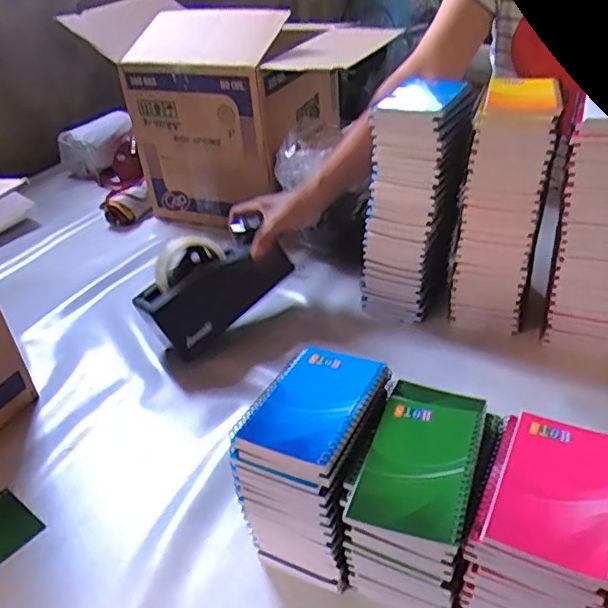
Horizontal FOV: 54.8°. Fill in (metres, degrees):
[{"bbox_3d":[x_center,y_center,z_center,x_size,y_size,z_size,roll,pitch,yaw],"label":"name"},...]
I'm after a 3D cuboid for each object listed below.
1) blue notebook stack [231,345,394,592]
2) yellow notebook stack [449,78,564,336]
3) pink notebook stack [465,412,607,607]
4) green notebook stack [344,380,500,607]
[{"bbox_3d":[0.008,0.139,0.530,0.100,0.144,0.146,8,38,22],"label":"blue notebook stack"},{"bbox_3d":[0.255,-0.123,0.751,0.103,0.280,0.136,7,37,20],"label":"yellow notebook stack"},{"bbox_3d":[0.188,0.180,0.457,0.088,0.122,0.132,12,39,26],"label":"pink notebook stack"},{"bbox_3d":[0.102,0.165,0.496,0.090,0.126,0.147,10,39,24],"label":"green notebook stack"}]

